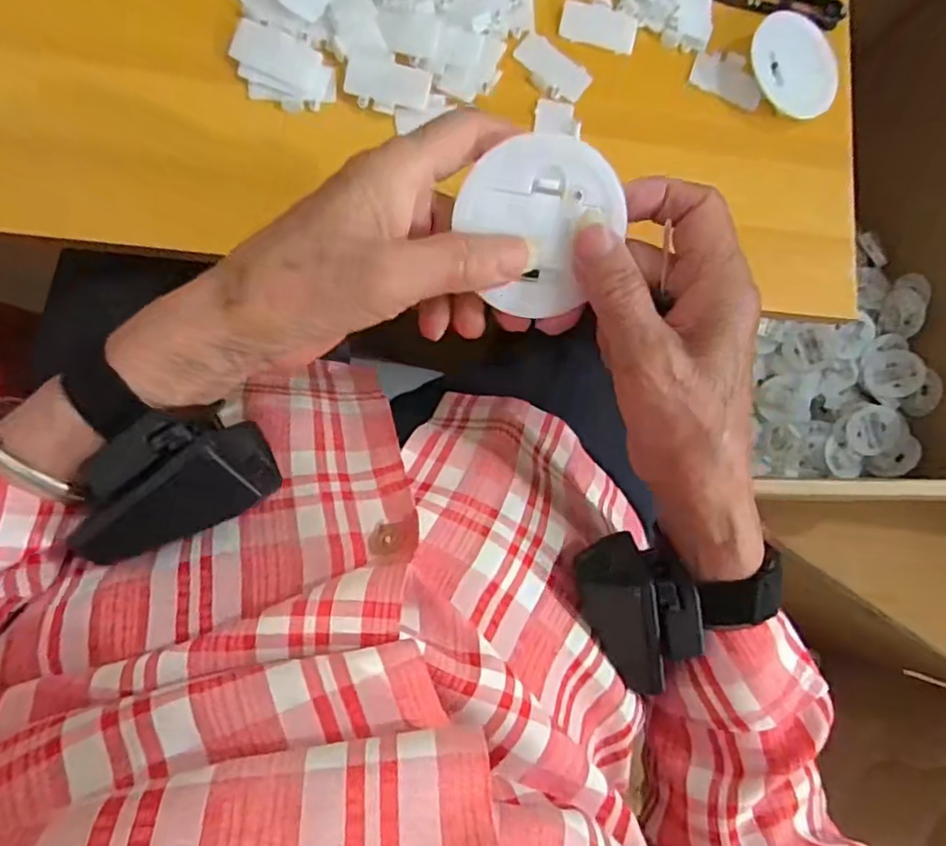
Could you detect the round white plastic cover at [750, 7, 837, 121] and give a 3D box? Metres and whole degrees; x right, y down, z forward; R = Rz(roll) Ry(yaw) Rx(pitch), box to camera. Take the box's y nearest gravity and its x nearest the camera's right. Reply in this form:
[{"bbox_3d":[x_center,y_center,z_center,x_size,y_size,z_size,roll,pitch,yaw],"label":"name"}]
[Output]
[{"bbox_3d":[0.201,-0.223,0.380,0.053,0.005,0.065,-38,105,-5],"label":"round white plastic cover"}]

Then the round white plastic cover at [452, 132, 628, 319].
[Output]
[{"bbox_3d":[0.029,-0.076,0.237,0.061,0.007,0.064,-2,107,-6],"label":"round white plastic cover"}]

